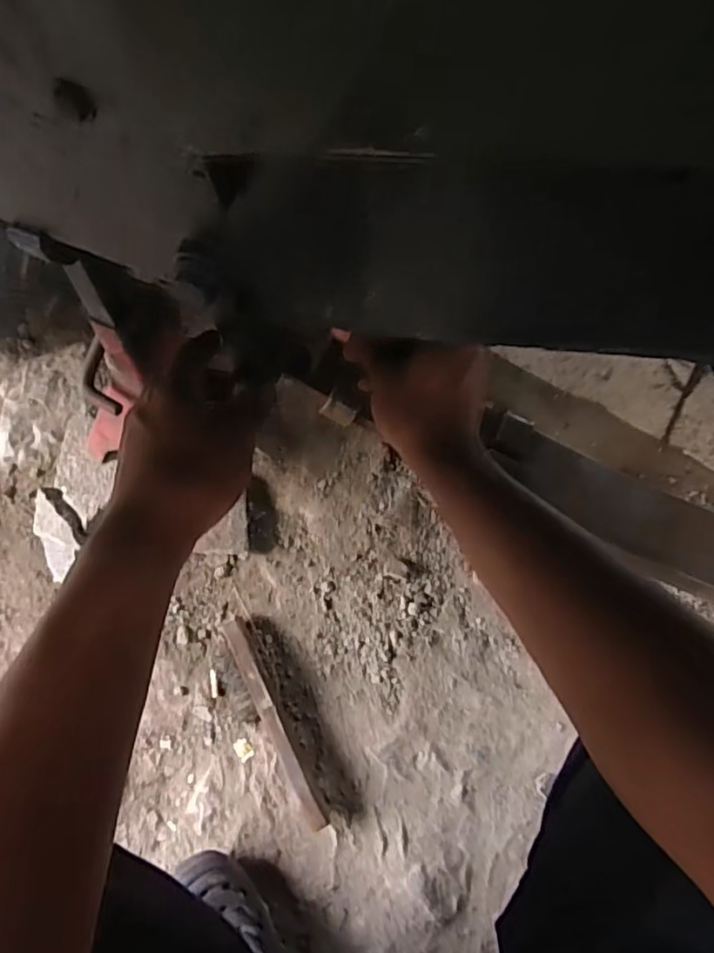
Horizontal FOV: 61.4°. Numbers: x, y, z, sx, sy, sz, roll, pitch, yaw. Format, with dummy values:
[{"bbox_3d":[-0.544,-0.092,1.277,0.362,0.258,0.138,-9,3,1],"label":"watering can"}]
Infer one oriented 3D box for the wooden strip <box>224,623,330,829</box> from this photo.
[{"bbox_3d":[-0.097,0.274,0.675,0.026,0.040,0.236,-26,70,-9],"label":"wooden strip"}]

